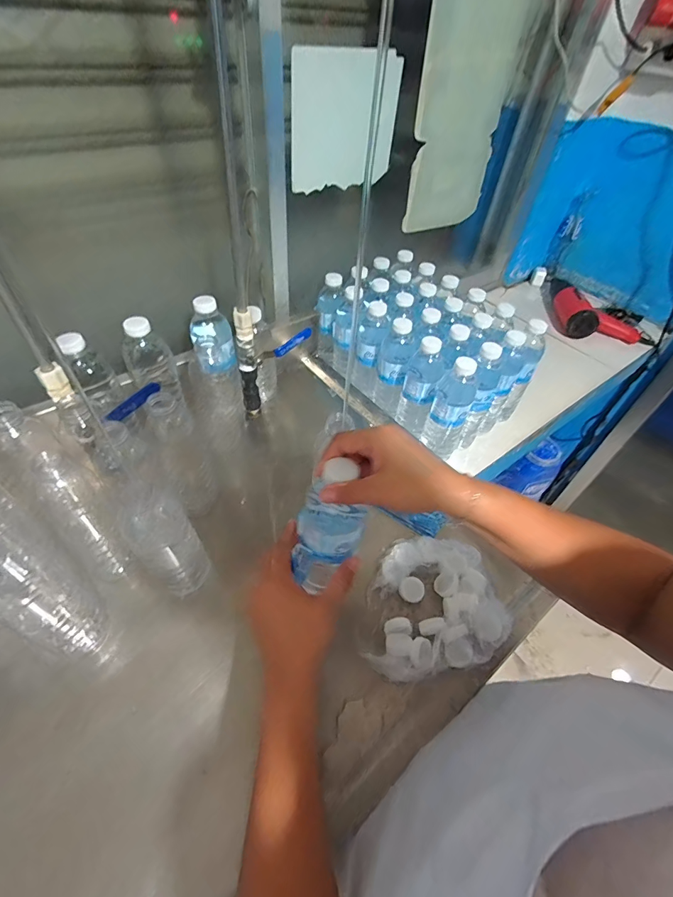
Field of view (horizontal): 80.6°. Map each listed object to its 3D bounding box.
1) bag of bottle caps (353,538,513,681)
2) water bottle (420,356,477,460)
[{"bbox_3d":[0.111,0.192,0.501,0.175,0.039,0.159,-7,50,-11],"label":"bag of bottle caps"},{"bbox_3d":[0.185,-0.066,0.642,0.062,0.182,0.063,22,50,14],"label":"water bottle"}]

